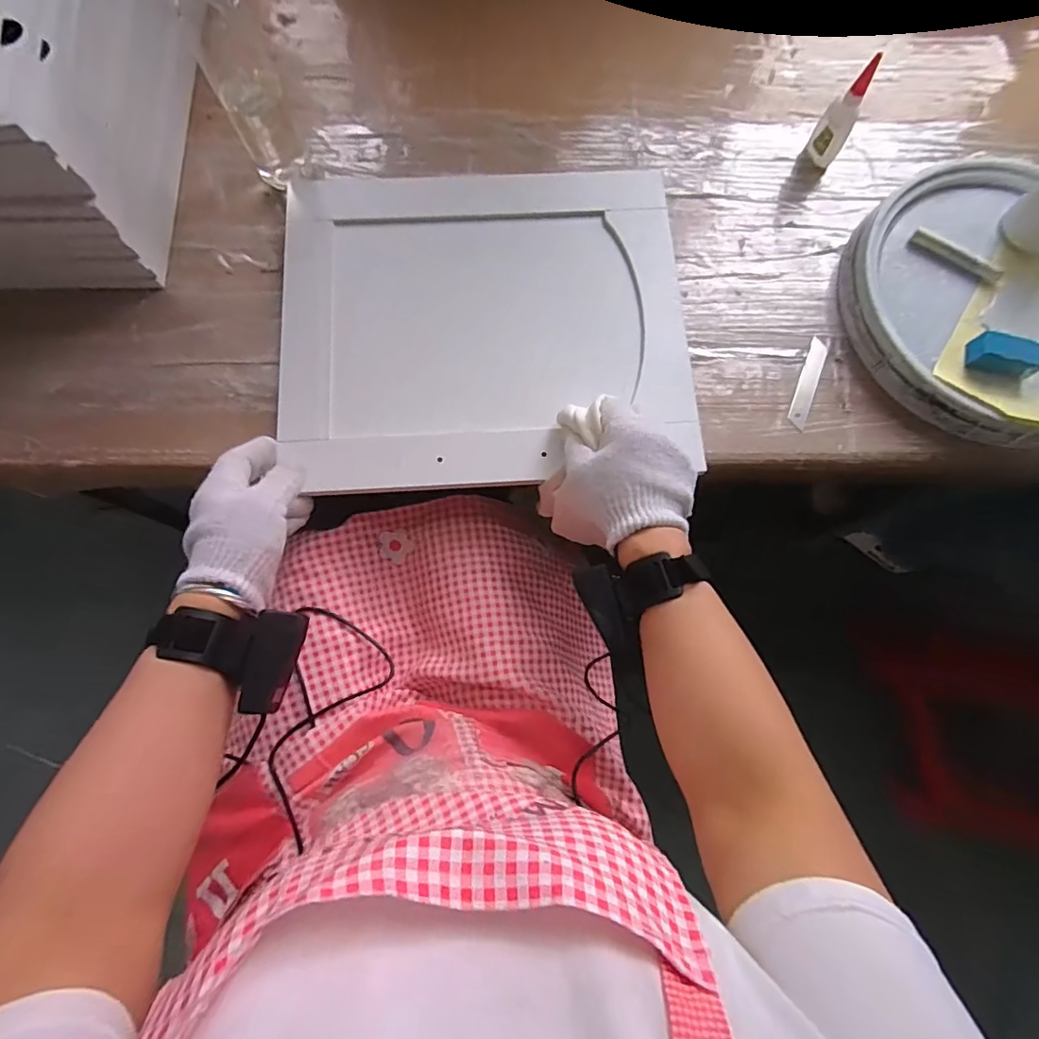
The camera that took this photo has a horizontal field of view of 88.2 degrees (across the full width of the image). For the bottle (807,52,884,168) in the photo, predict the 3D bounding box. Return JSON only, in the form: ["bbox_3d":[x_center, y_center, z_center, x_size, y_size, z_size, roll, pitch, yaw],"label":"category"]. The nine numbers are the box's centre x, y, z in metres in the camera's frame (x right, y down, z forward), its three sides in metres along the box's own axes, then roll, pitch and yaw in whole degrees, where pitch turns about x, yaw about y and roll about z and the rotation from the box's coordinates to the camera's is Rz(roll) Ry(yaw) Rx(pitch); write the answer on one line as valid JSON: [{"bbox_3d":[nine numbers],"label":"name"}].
[{"bbox_3d":[0.330,-0.412,0.545,0.032,0.096,0.026,32,79,6],"label":"bottle"}]

